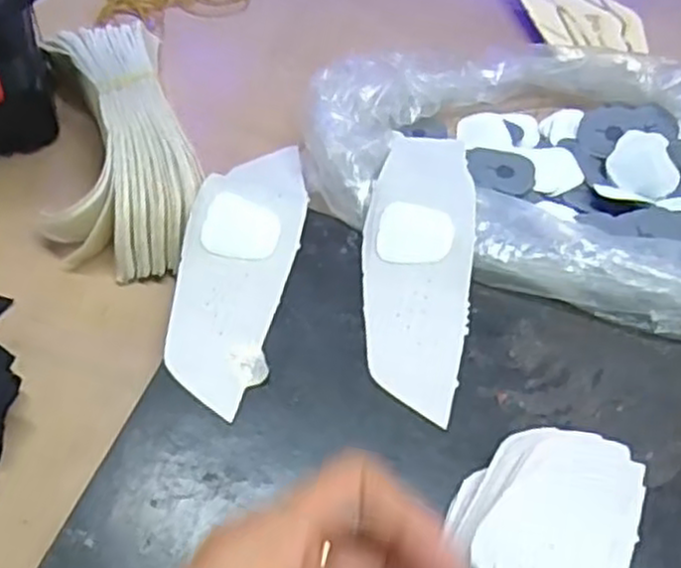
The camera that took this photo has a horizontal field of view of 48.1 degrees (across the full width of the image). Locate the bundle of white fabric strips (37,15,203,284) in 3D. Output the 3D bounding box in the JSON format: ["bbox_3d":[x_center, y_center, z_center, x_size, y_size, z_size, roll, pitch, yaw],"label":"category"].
[{"bbox_3d":[-0.126,-0.088,0.446,0.088,0.050,0.180,-6,56,-8],"label":"bundle of white fabric strips"}]

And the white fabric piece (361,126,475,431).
[{"bbox_3d":[0.042,-0.021,0.404,0.055,0.016,0.188,6,55,0],"label":"white fabric piece"}]

